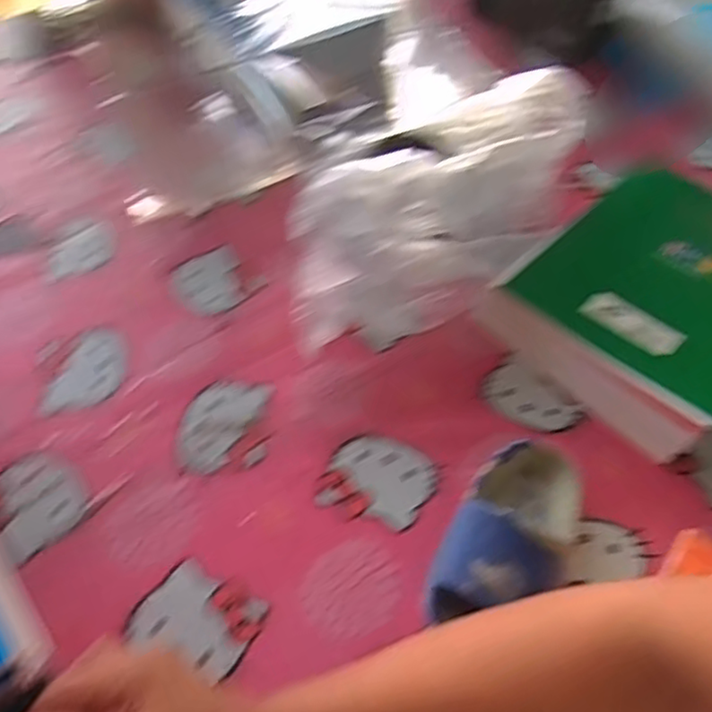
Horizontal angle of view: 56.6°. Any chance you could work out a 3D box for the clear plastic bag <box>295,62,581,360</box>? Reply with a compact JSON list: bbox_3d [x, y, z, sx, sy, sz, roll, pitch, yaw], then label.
[{"bbox_3d":[0.086,-0.140,0.606,0.351,0.109,0.146,-36,61,-25],"label":"clear plastic bag"}]

